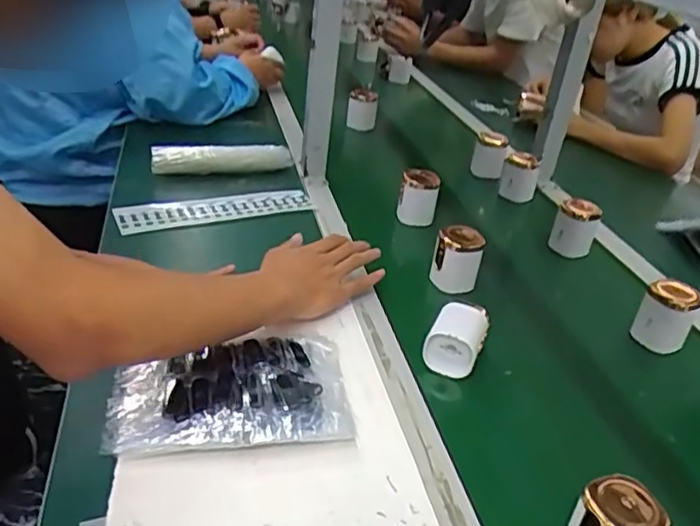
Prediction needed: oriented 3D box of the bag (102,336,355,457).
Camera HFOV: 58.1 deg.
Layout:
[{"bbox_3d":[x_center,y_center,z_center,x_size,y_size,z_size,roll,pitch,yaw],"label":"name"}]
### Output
[{"bbox_3d":[-0.111,0.122,0.588,0.212,0.039,0.126,-1,30,-13],"label":"bag"}]

